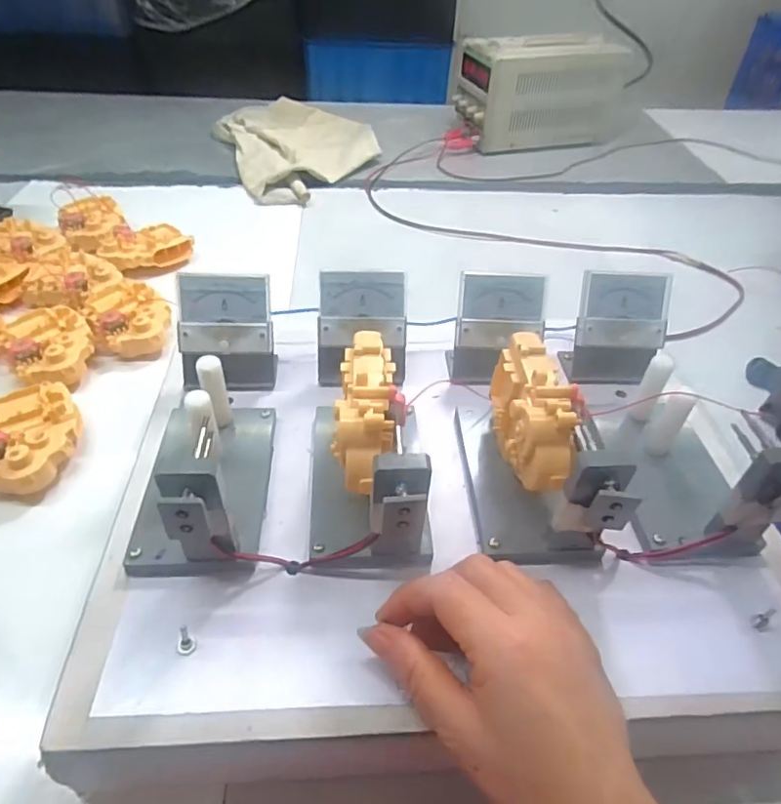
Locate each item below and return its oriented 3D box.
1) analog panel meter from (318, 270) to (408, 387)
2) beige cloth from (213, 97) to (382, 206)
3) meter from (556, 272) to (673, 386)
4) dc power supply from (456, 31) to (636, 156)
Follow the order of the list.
[{"bbox_3d":[-0.020,-0.054,0.409,0.063,0.069,0.046,1,44,-2],"label":"analog panel meter"},{"bbox_3d":[-0.157,-0.447,0.958,0.251,0.031,0.436,-16,47,-19],"label":"beige cloth"},{"bbox_3d":[0.174,-0.055,0.425,0.067,0.075,0.047,2,44,-1],"label":"meter"},{"bbox_3d":[0.266,-0.550,0.998,0.286,0.159,0.107,-10,45,-13],"label":"dc power supply"}]

